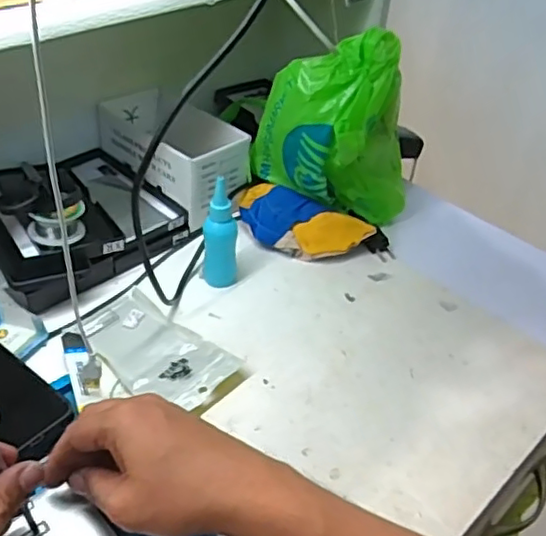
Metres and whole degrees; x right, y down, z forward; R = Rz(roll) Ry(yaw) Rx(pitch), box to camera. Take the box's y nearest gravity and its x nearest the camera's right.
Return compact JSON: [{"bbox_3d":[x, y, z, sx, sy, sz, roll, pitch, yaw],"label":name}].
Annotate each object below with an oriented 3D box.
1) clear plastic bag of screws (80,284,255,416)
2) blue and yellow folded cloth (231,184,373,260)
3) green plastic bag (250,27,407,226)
[{"bbox_3d":[-0.109,0.077,0.584,0.158,0.018,0.085,30,46,27],"label":"clear plastic bag of screws"},{"bbox_3d":[0.032,-0.053,0.732,0.161,0.035,0.089,17,42,14],"label":"blue and yellow folded cloth"},{"bbox_3d":[0.075,-0.157,0.718,0.131,0.204,0.142,-27,50,-32],"label":"green plastic bag"}]

